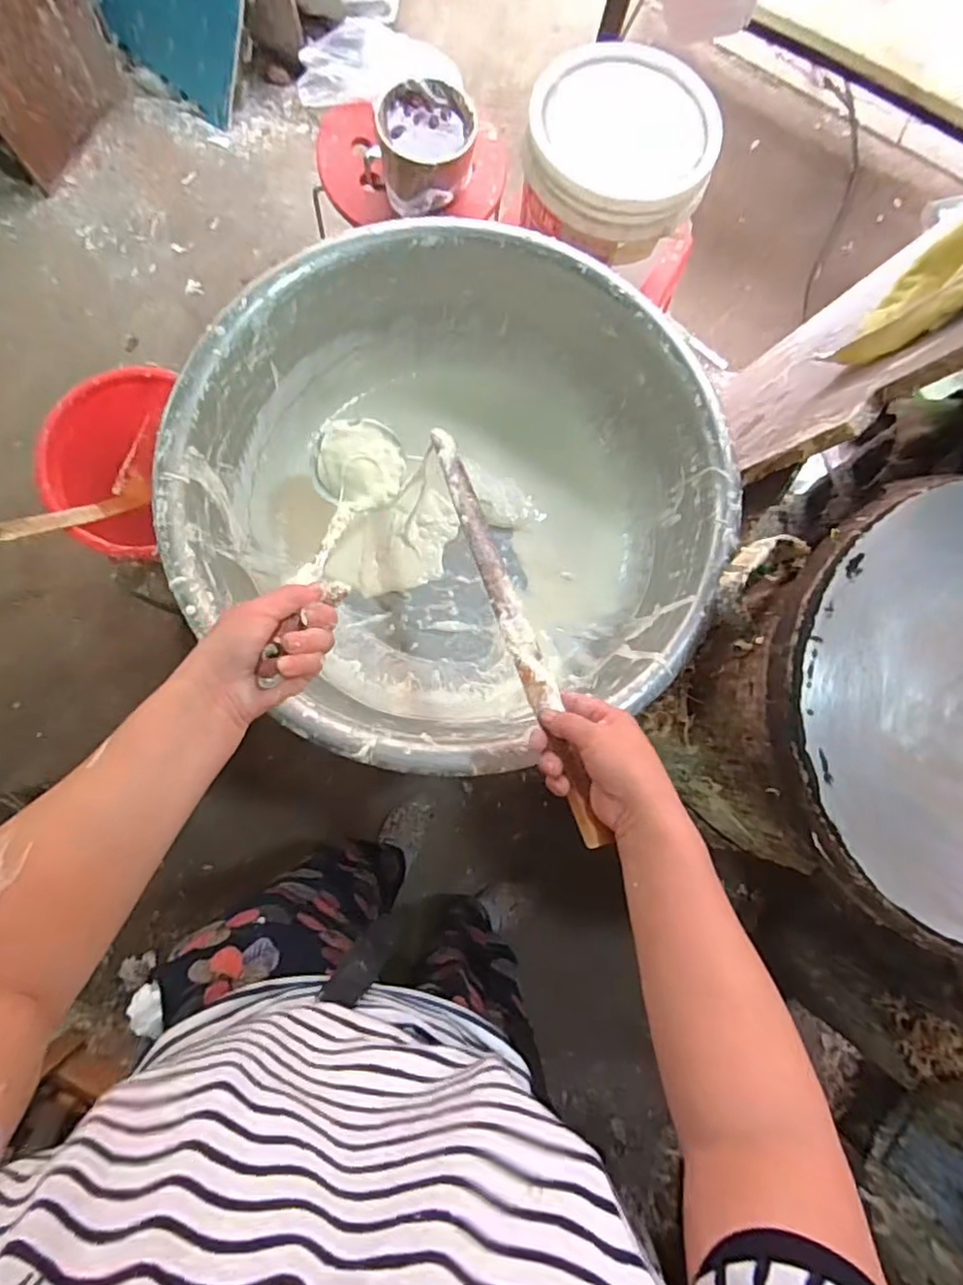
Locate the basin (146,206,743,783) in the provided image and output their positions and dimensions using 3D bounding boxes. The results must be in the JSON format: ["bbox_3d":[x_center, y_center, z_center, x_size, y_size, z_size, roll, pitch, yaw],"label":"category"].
[{"bbox_3d":[-0.031,-0.153,0.734,0.557,0.242,0.562,0,84,-3],"label":"basin"}]

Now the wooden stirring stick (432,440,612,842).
[{"bbox_3d":[0.025,-0.025,0.541,0.026,0.009,0.405,-18,69,-5],"label":"wooden stirring stick"}]

